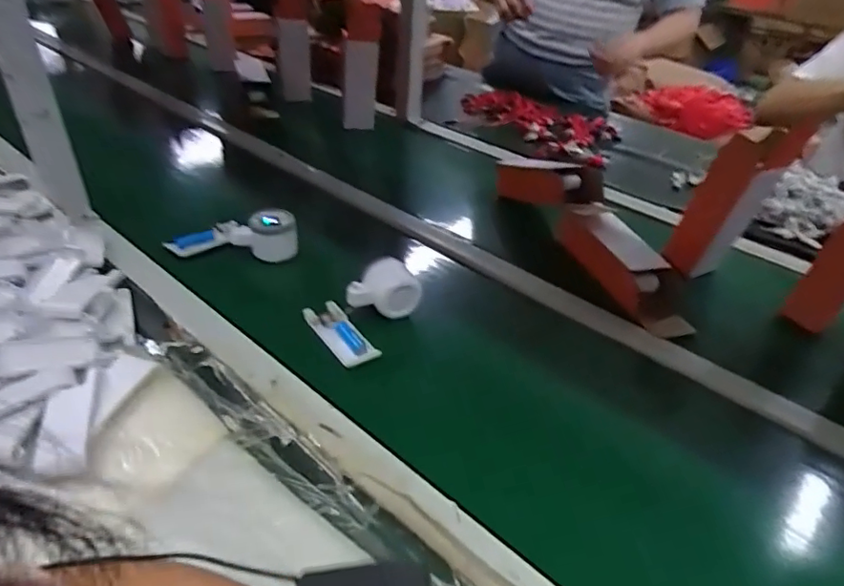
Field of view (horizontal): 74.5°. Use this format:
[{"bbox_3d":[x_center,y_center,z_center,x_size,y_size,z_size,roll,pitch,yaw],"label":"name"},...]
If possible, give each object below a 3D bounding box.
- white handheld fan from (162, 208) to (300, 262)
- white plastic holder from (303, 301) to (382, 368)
[{"bbox_3d":[-0.253,-0.076,0.756,0.177,0.065,0.044,-6,34,9],"label":"white handheld fan"},{"bbox_3d":[-0.089,0.046,0.612,0.039,0.016,0.102,-22,42,-33],"label":"white plastic holder"}]

